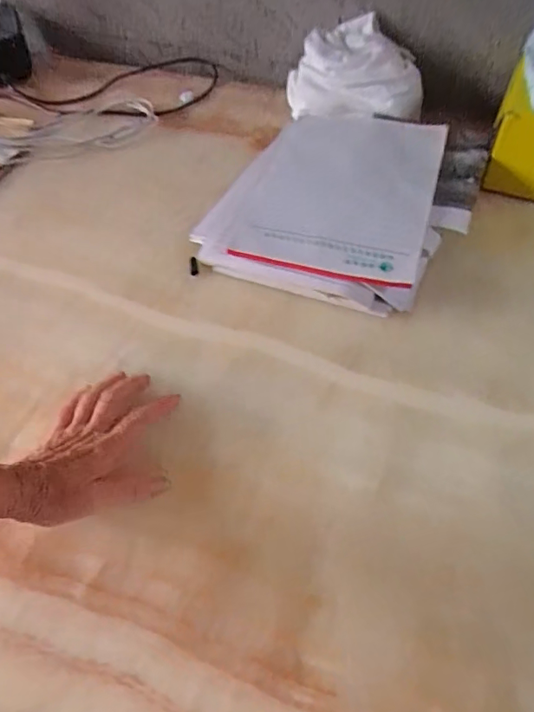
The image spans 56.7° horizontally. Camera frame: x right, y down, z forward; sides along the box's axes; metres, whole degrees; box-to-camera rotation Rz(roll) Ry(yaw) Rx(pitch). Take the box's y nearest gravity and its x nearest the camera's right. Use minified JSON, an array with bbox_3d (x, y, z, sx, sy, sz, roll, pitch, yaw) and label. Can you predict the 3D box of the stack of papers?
[{"bbox_3d":[0.080,-0.184,0.572,0.248,0.052,0.287,21,58,17],"label":"stack of papers"}]

